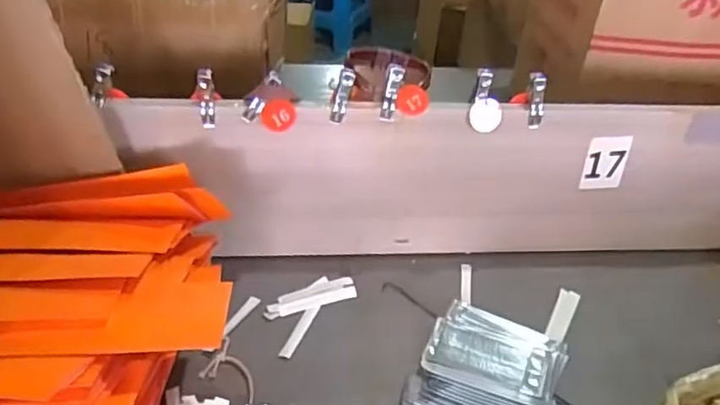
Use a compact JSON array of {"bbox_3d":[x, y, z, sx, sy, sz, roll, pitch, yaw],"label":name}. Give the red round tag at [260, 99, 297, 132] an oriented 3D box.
[{"bbox_3d":[-0.085,-0.090,0.627,0.034,0.034,0.004,20,11,-12],"label":"red round tag"}]

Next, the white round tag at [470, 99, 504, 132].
[{"bbox_3d":[0.136,-0.094,0.651,0.036,0.037,0.004,2,22,-9],"label":"white round tag"}]

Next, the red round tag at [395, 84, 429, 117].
[{"bbox_3d":[0.056,-0.110,0.646,0.035,0.032,0.005,-13,7,-5],"label":"red round tag"}]

